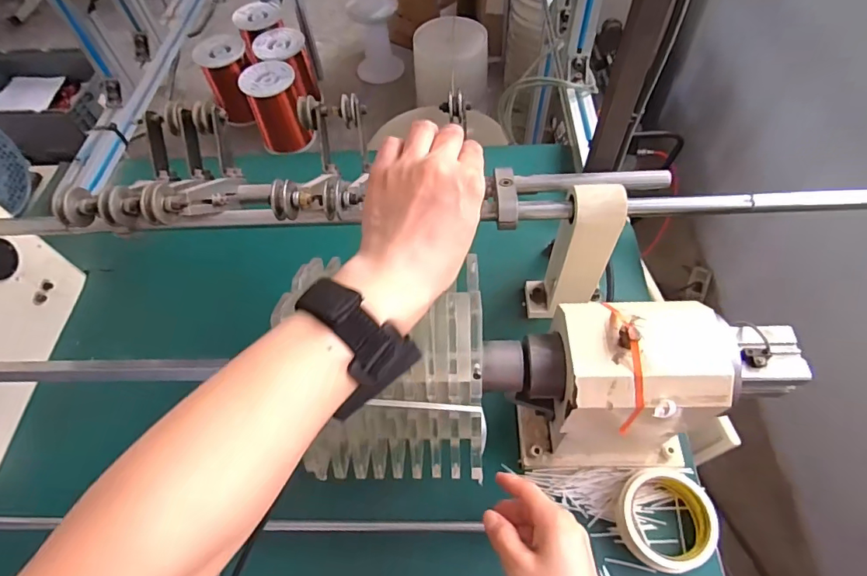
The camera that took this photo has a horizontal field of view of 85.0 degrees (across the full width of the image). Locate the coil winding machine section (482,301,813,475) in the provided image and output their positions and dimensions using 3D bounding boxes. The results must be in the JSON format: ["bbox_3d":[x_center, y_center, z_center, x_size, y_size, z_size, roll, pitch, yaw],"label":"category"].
[{"bbox_3d":[0.189,0.109,0.483,0.271,0.206,0.110,0,59,4],"label":"coil winding machine section"}]

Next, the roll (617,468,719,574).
[{"bbox_3d":[0.246,0.244,0.501,0.091,0.027,0.096,6,59,7],"label":"roll"}]

